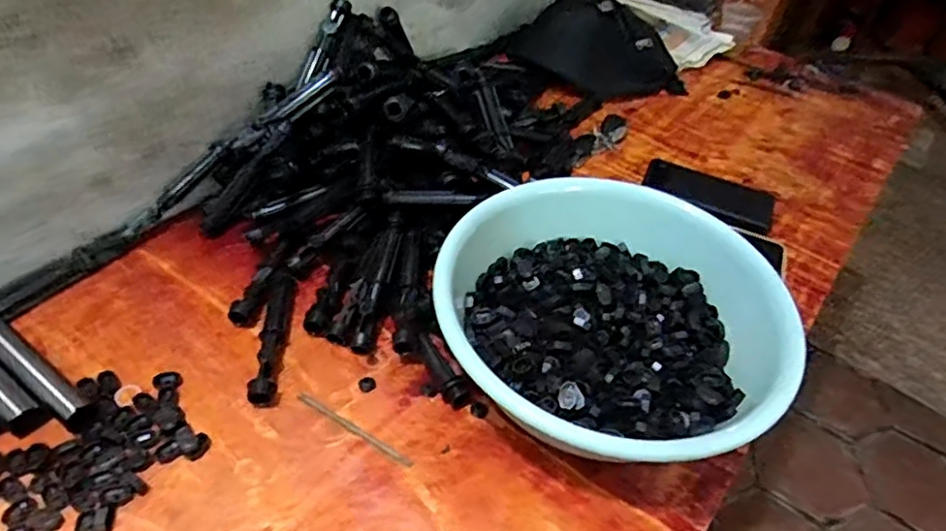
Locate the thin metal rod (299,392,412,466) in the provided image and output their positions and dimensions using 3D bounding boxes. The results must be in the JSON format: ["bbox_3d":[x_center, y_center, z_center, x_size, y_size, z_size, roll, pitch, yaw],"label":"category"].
[{"bbox_3d":[-0.099,0.136,0.522,0.115,0.004,0.008,27,48,18],"label":"thin metal rod"}]

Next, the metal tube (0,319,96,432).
[{"bbox_3d":[-0.364,0.088,0.519,0.146,0.018,0.022,30,49,21],"label":"metal tube"}]

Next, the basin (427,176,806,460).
[{"bbox_3d":[0.116,0.057,0.555,0.281,0.120,0.274,4,45,-4],"label":"basin"}]

